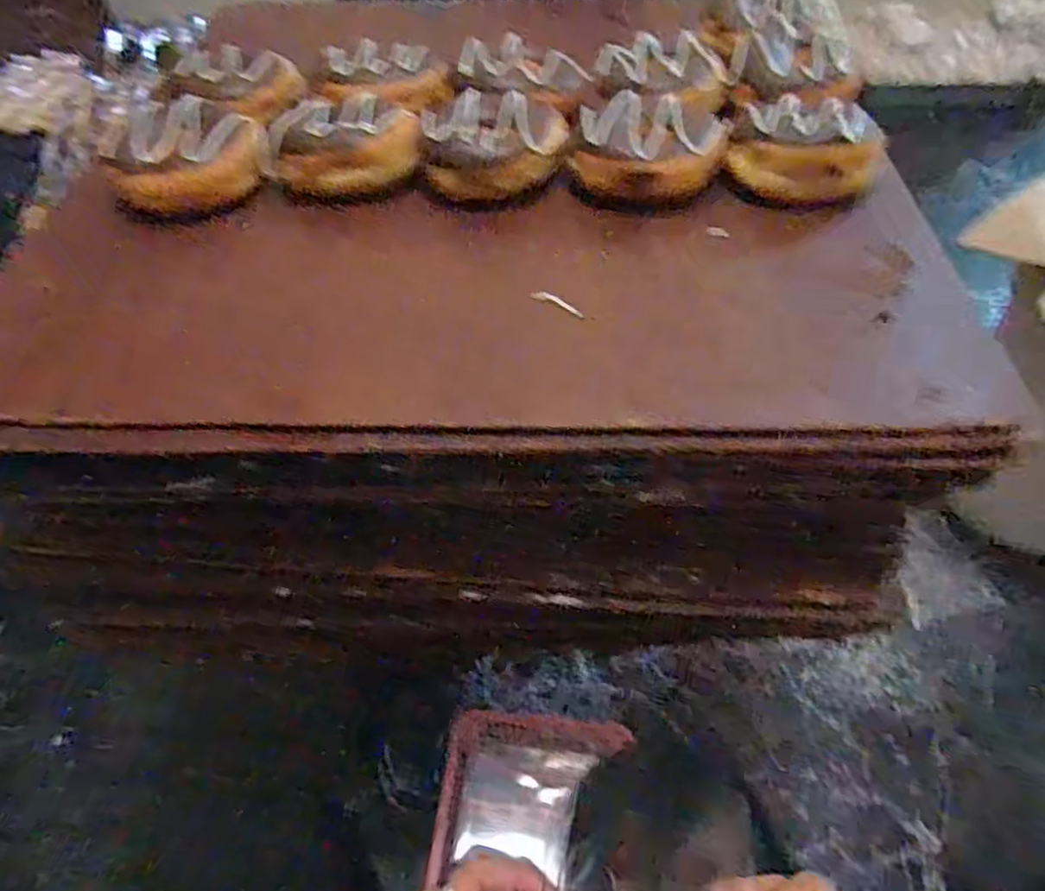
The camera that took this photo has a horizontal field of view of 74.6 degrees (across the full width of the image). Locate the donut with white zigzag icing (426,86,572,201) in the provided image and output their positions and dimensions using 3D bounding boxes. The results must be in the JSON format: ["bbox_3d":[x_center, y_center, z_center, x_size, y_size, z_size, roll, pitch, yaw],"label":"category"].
[{"bbox_3d":[-0.017,-0.203,0.461,0.093,0.031,0.078,-7,51,-3],"label":"donut with white zigzag icing"}]

